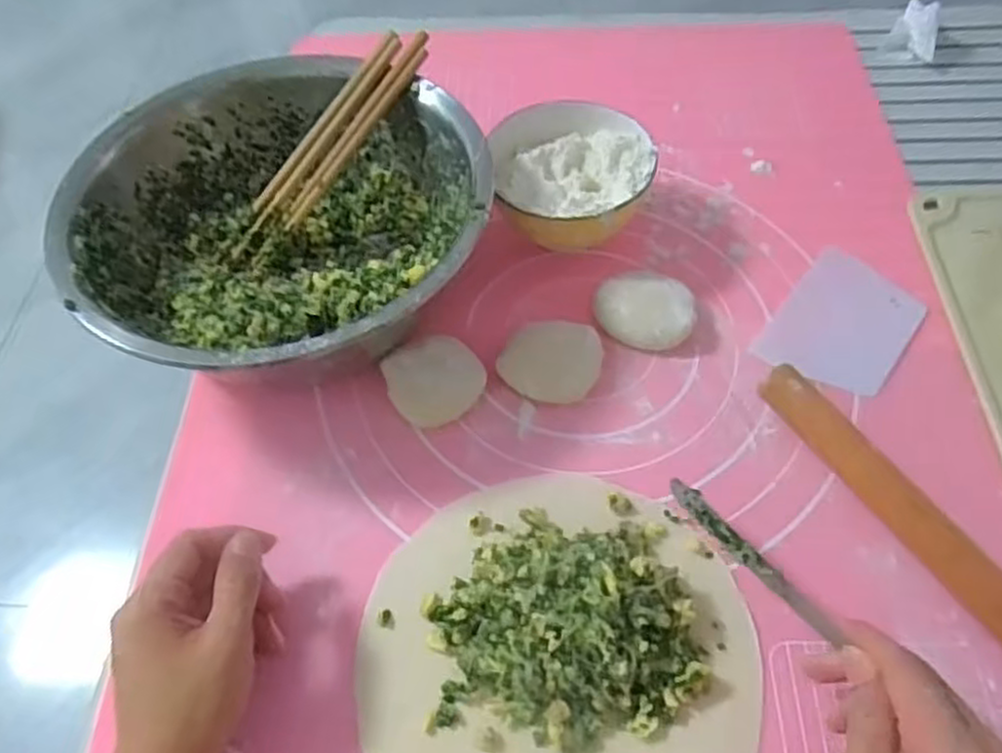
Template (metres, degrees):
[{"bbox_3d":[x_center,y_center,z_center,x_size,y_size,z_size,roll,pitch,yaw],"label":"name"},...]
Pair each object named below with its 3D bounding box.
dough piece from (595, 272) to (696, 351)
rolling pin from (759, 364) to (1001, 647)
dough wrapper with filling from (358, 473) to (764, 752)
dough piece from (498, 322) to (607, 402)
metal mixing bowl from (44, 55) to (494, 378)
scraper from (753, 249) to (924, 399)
[{"bbox_3d":[0.094,-0.043,0.501,0.062,0.024,0.047,13,58,13],"label":"dough piece"},{"bbox_3d":[0.218,0.076,0.411,0.023,0.029,0.209,-29,59,-14],"label":"rolling pin"},{"bbox_3d":[0.029,0.137,0.379,0.193,0.032,0.198,-3,56,2],"label":"dough wrapper with filling"},{"bbox_3d":[0.032,-0.010,0.486,0.059,0.019,0.053,15,59,14],"label":"dough piece"},{"bbox_3d":[-0.137,-0.089,0.504,0.253,0.096,0.239,-2,56,3],"label":"metal mixing bowl"},{"bbox_3d":[0.226,-0.035,0.501,0.077,0.004,0.108,32,64,23],"label":"scraper"}]

